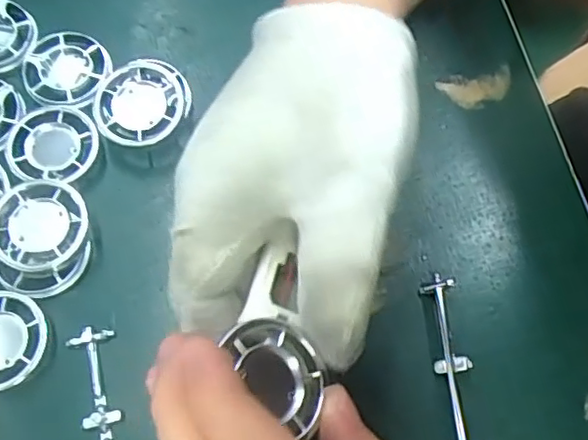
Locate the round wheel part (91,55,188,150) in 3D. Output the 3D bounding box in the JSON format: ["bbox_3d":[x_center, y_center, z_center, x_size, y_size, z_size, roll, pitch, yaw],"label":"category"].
[{"bbox_3d":[-0.066,-0.050,0.270,0.041,0.012,0.036,-27,73,-10],"label":"round wheel part"}]

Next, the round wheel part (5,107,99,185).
[{"bbox_3d":[-0.105,-0.033,0.266,0.036,0.006,0.037,0,71,-1],"label":"round wheel part"}]

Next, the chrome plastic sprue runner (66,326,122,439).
[{"bbox_3d":[-0.074,0.077,0.236,0.017,0.004,0.071,-14,71,-5],"label":"chrome plastic sprue runner"}]

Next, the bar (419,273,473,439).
[{"bbox_3d":[0.062,0.058,0.244,0.012,0.014,0.072,-5,71,-2],"label":"bar"}]

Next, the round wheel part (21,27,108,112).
[{"bbox_3d":[-0.104,-0.069,0.282,0.039,0.008,0.039,0,71,-1],"label":"round wheel part"}]

